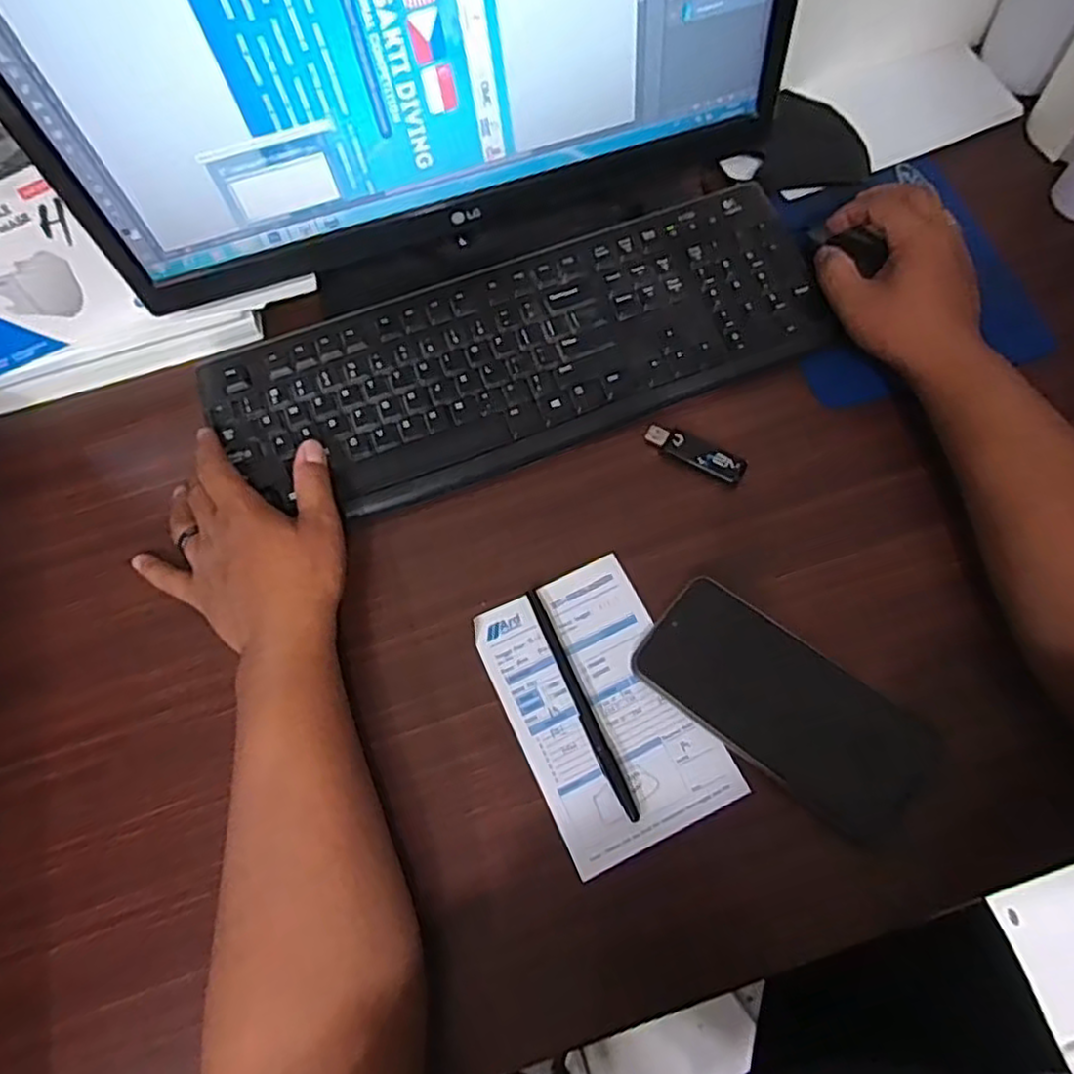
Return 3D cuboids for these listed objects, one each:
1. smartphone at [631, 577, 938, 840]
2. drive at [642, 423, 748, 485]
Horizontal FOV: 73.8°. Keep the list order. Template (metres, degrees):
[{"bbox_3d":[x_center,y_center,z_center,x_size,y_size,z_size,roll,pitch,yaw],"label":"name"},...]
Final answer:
[{"bbox_3d":[0.141,0.097,0.414,0.165,0.008,0.076,36,75,10],"label":"smartphone"},{"bbox_3d":[0.107,-0.059,0.484,0.070,0.010,0.021,26,71,14],"label":"drive"}]

